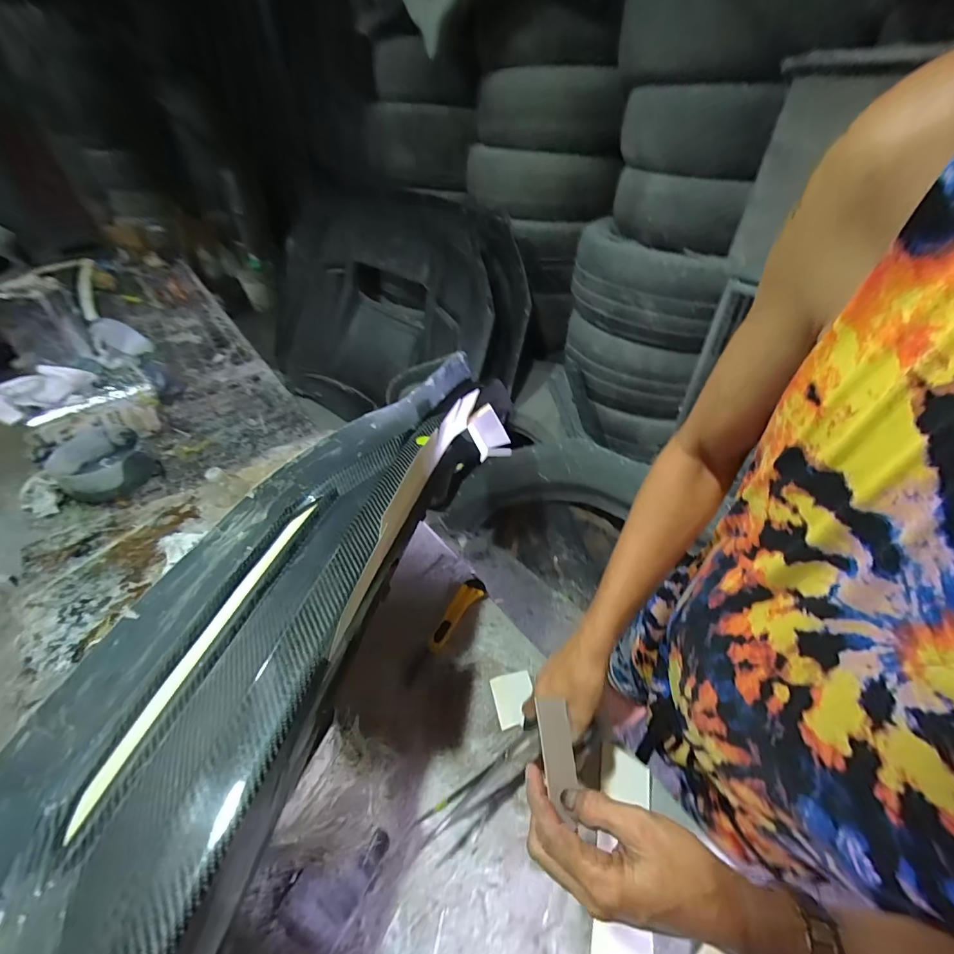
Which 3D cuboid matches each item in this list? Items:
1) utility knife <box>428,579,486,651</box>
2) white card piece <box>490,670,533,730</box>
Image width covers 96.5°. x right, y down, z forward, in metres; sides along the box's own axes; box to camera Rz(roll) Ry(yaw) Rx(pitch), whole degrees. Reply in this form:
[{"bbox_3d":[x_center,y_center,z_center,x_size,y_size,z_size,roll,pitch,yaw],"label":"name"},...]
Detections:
[{"bbox_3d":[-0.035,0.224,0.709,0.041,0.012,0.144,25,53,24],"label":"utility knife"},{"bbox_3d":[0.054,0.313,0.605,0.059,0.004,0.071,-4,41,-14],"label":"white card piece"}]

